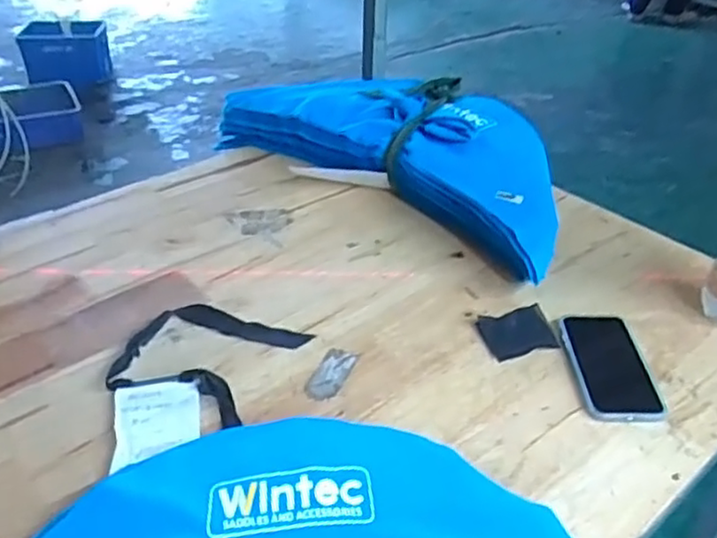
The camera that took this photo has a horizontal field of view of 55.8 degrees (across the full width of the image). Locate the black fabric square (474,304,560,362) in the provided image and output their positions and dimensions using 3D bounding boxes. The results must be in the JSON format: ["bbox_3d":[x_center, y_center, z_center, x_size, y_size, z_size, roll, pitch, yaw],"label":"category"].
[{"bbox_3d":[0.173,0.069,0.740,0.075,0.004,0.066,-12,40,-7],"label":"black fabric square"}]

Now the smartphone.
[{"bbox_3d":[0.257,0.097,0.695,0.077,0.012,0.146,0,36,-3],"label":"smartphone"}]

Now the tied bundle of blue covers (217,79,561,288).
[{"bbox_3d":[0.071,-0.186,1.002,0.595,0.104,0.261,30,44,33],"label":"tied bundle of blue covers"}]

